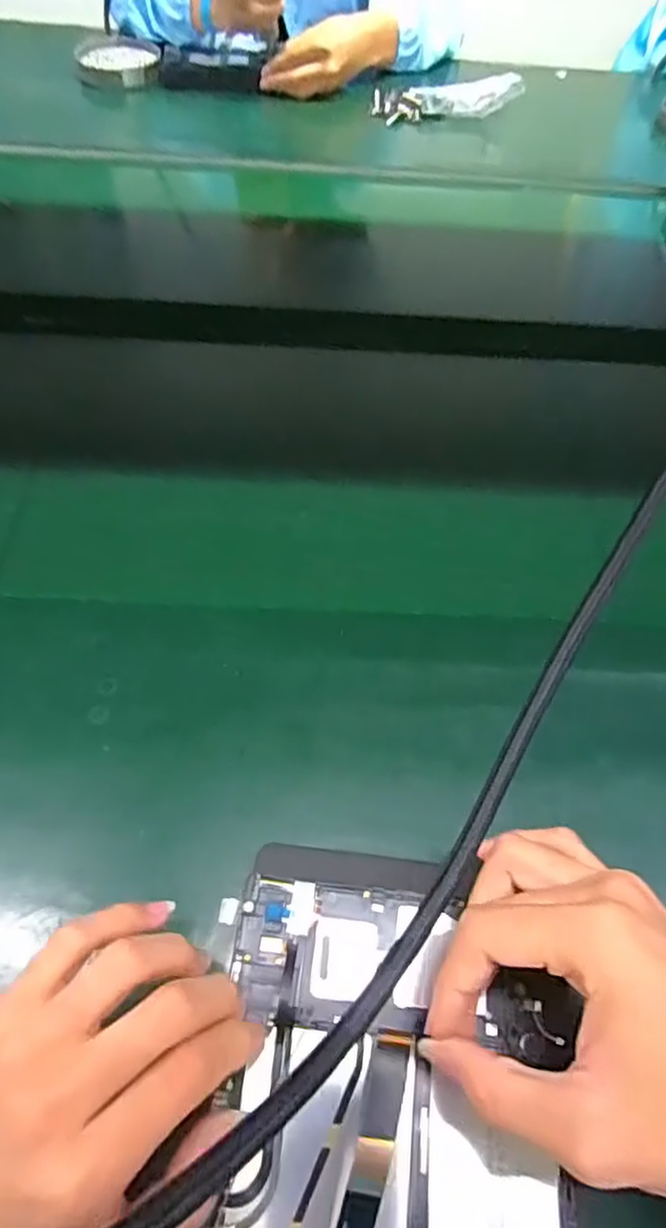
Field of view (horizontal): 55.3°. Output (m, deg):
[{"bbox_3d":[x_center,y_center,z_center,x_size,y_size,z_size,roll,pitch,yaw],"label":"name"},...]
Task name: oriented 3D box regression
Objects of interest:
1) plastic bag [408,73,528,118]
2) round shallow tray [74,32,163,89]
[{"bbox_3d":[0.179,-0.703,0.856,0.129,0.033,0.085,-17,60,-11],"label":"plastic bag"},{"bbox_3d":[-0.295,-0.763,0.875,0.113,0.026,0.109,-11,59,-8],"label":"round shallow tray"}]

